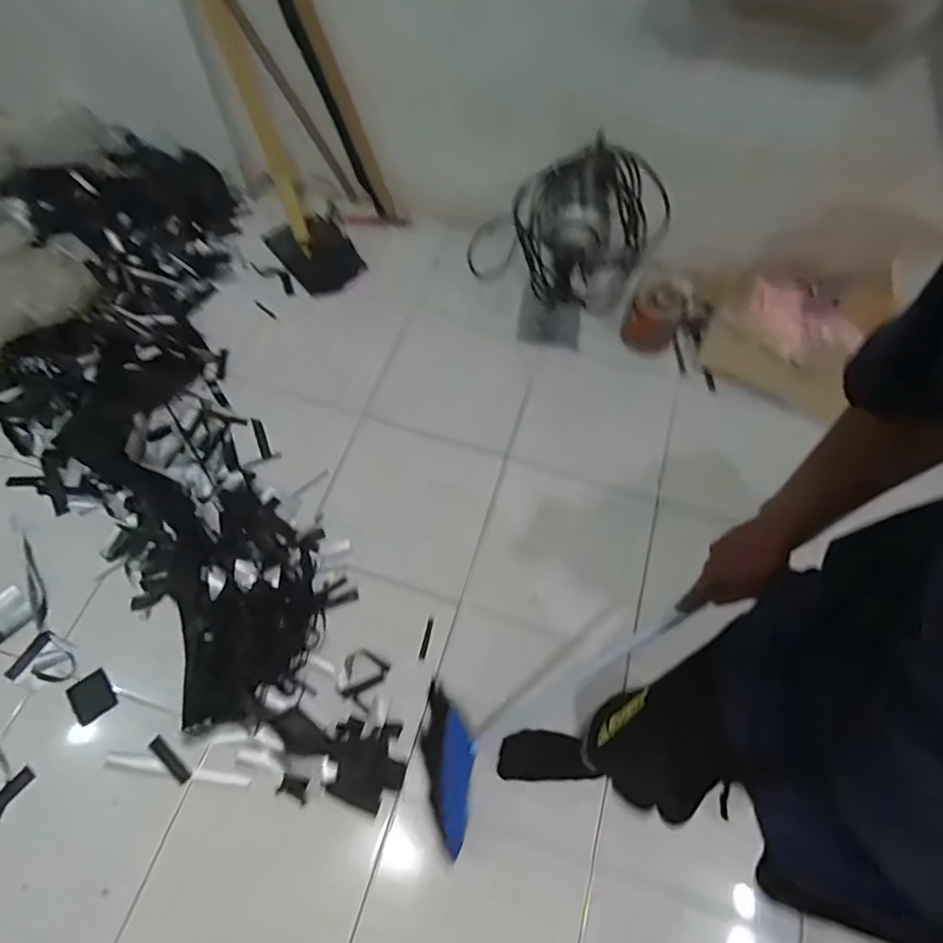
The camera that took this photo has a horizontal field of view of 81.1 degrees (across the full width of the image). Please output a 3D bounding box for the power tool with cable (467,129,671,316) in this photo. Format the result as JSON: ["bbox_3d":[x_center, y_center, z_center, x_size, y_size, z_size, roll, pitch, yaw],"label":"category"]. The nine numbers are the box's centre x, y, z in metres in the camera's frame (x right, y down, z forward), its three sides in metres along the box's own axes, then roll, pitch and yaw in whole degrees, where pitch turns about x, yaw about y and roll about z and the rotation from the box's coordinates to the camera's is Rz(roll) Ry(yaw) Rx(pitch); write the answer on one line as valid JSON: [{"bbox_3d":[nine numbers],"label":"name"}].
[{"bbox_3d":[0.228,-0.585,1.375,0.397,0.415,0.183,27,67,10],"label":"power tool with cable"}]

